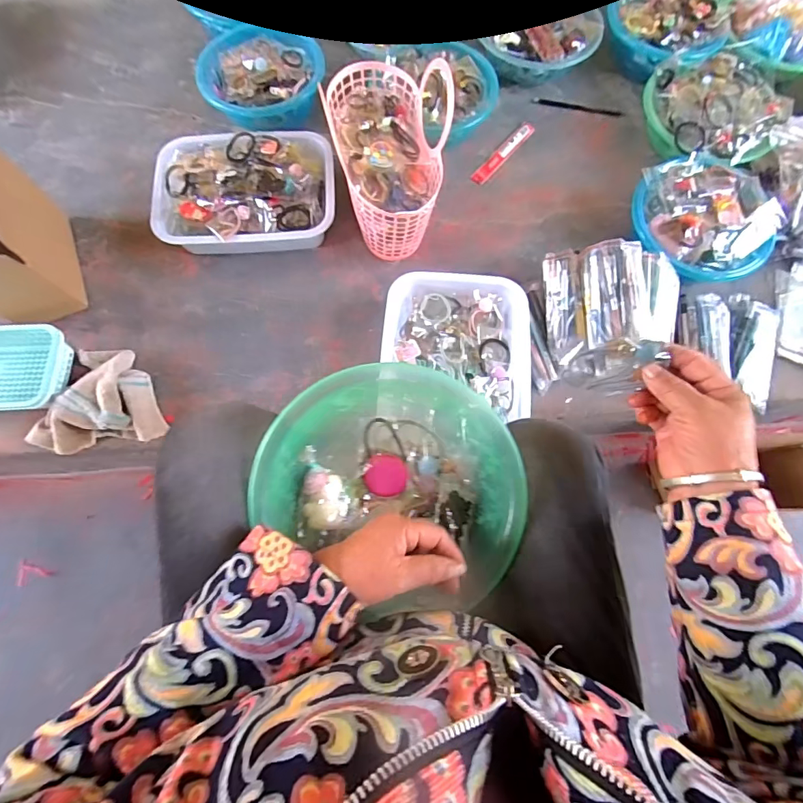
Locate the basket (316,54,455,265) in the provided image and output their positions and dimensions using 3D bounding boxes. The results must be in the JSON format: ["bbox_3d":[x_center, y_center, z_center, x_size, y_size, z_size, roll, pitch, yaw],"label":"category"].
[{"bbox_3d":[-0.020,-0.374,0.703,0.148,0.191,0.274,-16,67,-7],"label":"basket"}]

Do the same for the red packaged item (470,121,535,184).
[{"bbox_3d":[0.194,-0.469,0.839,0.026,0.006,0.173,37,71,15],"label":"red packaged item"}]

